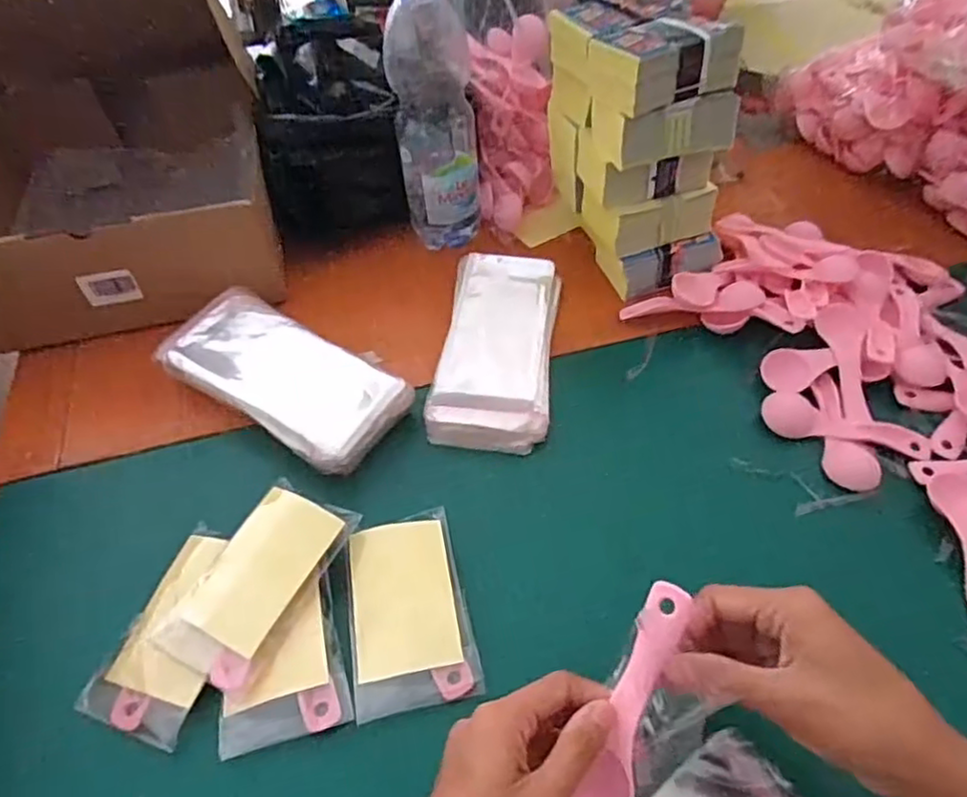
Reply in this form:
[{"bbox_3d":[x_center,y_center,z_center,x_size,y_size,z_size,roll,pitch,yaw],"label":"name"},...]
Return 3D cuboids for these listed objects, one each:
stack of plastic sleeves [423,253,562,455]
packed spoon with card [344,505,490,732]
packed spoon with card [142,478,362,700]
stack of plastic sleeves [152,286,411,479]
[{"bbox_3d":[0.012,-0.042,0.526,0.089,0.031,0.190,6,51,5],"label":"stack of plastic sleeves"},{"bbox_3d":[-0.046,0.126,0.397,0.069,0.016,0.118,-11,51,-8],"label":"packed spoon with card"},{"bbox_3d":[-0.134,0.106,0.391,0.068,0.022,0.116,25,55,20],"label":"packed spoon with card"},{"bbox_3d":[-0.152,-0.012,0.492,0.188,0.037,0.087,28,56,21],"label":"stack of plastic sleeves"}]

